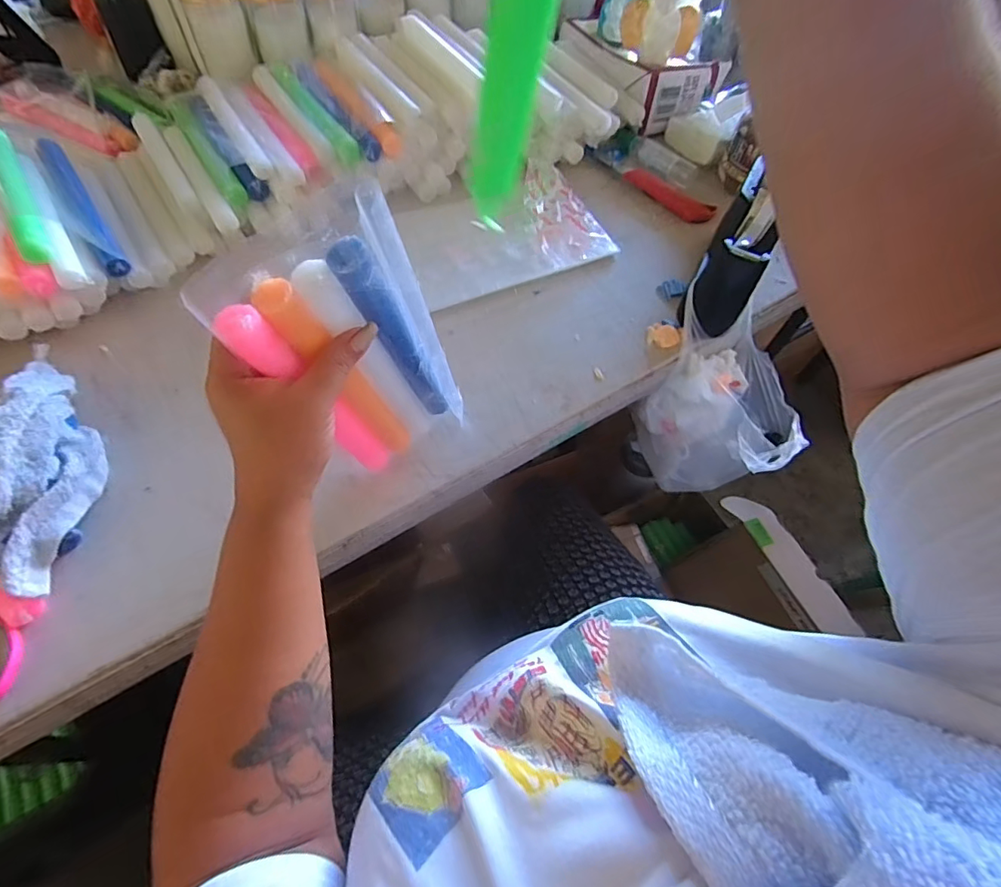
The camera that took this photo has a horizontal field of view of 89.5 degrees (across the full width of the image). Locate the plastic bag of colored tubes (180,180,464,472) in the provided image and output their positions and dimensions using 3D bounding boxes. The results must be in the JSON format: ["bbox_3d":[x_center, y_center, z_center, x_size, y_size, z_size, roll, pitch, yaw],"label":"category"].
[{"bbox_3d":[-0.090,-0.050,0.344,0.106,0.219,0.030,-30,65,-8],"label":"plastic bag of colored tubes"}]

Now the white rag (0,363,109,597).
[{"bbox_3d":[-0.366,0.010,0.392,0.083,0.065,0.208,-4,61,-6],"label":"white rag"}]

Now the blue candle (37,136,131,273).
[{"bbox_3d":[-0.420,-0.242,0.504,0.021,0.024,0.214,-32,67,-20],"label":"blue candle"}]

